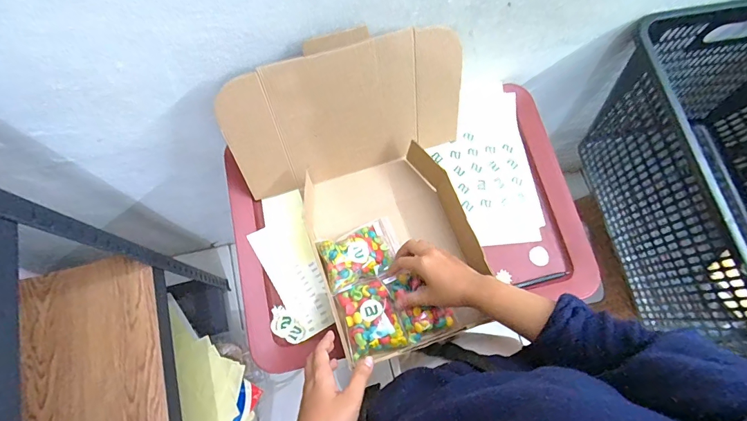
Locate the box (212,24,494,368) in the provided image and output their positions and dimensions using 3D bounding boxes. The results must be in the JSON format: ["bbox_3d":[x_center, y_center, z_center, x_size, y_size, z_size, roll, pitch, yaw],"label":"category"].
[{"bbox_3d":[0.020,-0.012,0.528,0.328,0.203,0.369,-22,75,-8],"label":"box"}]

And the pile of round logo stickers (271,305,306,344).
[{"bbox_3d":[-0.125,0.165,0.558,0.059,0.006,0.033,39,76,9],"label":"pile of round logo stickers"}]

